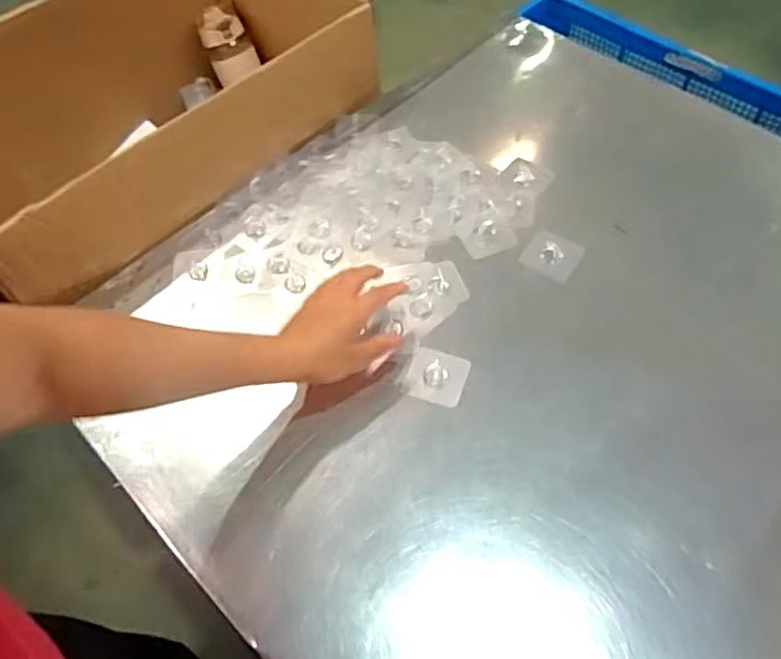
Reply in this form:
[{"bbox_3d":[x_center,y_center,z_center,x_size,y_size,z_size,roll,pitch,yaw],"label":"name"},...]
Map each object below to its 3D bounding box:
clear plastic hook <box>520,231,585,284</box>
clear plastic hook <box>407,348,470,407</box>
[{"bbox_3d":[0.174,-0.081,0.704,0.055,0.009,0.052,27,62,19],"label":"clear plastic hook"},{"bbox_3d":[0.046,0.045,0.627,0.052,0.005,0.053,13,58,11],"label":"clear plastic hook"}]

